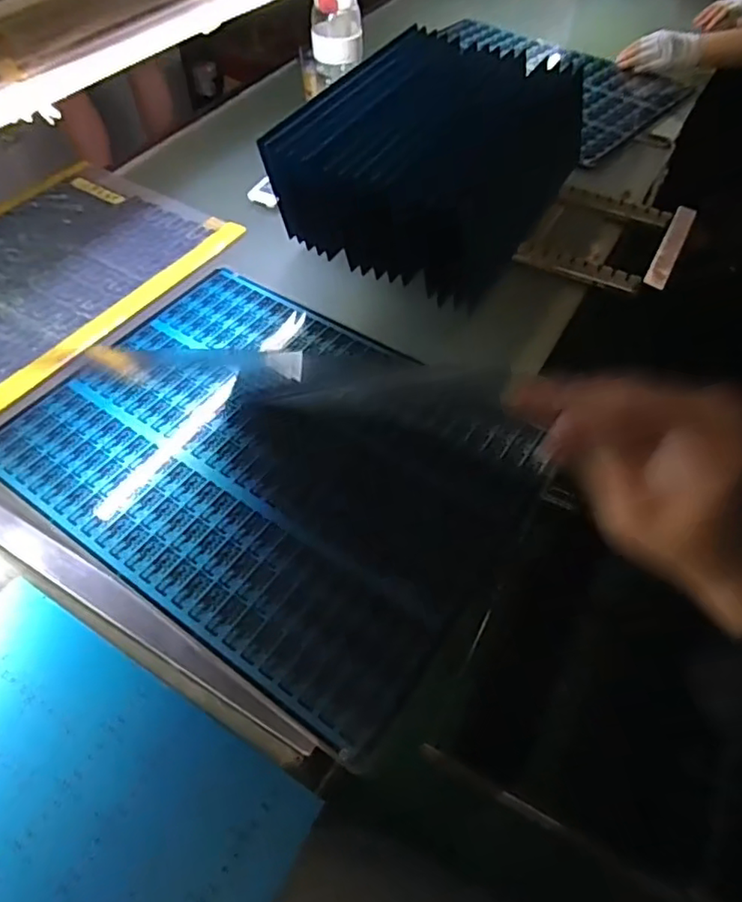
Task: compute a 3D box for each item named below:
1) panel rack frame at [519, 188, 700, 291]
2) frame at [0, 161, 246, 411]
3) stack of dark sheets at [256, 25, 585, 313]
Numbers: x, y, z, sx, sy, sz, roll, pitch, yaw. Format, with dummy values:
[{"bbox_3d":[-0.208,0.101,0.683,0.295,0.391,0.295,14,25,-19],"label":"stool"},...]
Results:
[{"bbox_3d":[0.341,-0.313,0.839,0.198,0.051,0.206,27,59,18],"label":"panel rack frame"},{"bbox_3d":[-0.473,-0.247,0.818,0.373,0.024,0.484,31,60,20],"label":"frame"},{"bbox_3d":[0.101,-0.406,0.827,0.336,0.135,0.383,28,59,18],"label":"stack of dark sheets"}]

